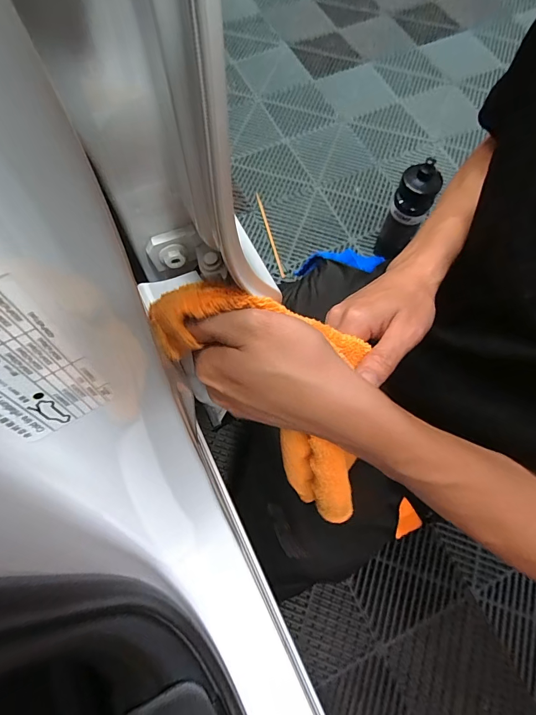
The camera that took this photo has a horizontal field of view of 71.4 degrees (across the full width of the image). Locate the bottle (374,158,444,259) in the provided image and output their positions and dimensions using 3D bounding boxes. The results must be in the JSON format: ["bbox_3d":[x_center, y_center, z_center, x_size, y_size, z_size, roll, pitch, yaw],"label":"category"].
[{"bbox_3d":[0.307,-0.313,0.845,0.077,0.280,0.066,28,72,10],"label":"bottle"}]

